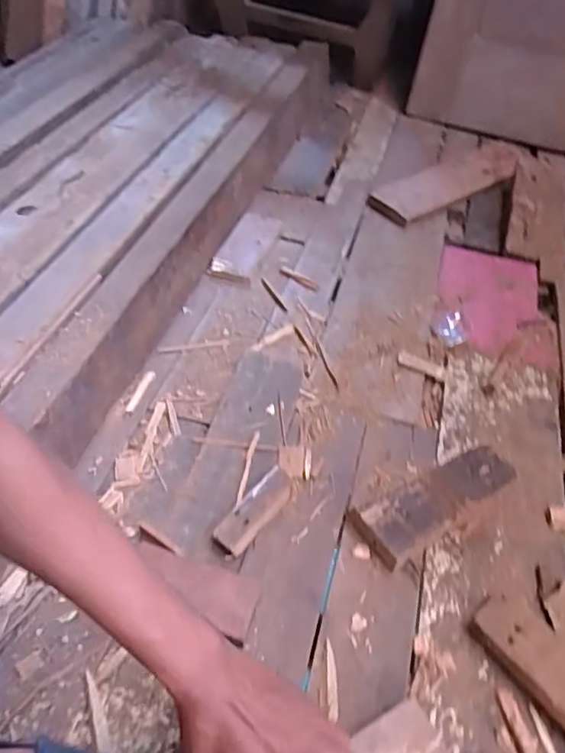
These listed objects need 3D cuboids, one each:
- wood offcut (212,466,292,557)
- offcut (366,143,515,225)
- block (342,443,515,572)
[{"bbox_3d":[-0.032,0.168,0.710,0.039,0.024,0.123,33,55,25],"label":"wood offcut"},{"bbox_3d":[0.395,-0.452,1.307,0.448,0.020,0.133,-26,54,-23],"label":"offcut"},{"bbox_3d":[0.199,0.160,0.728,0.219,0.031,0.076,-24,53,-21],"label":"block"}]

